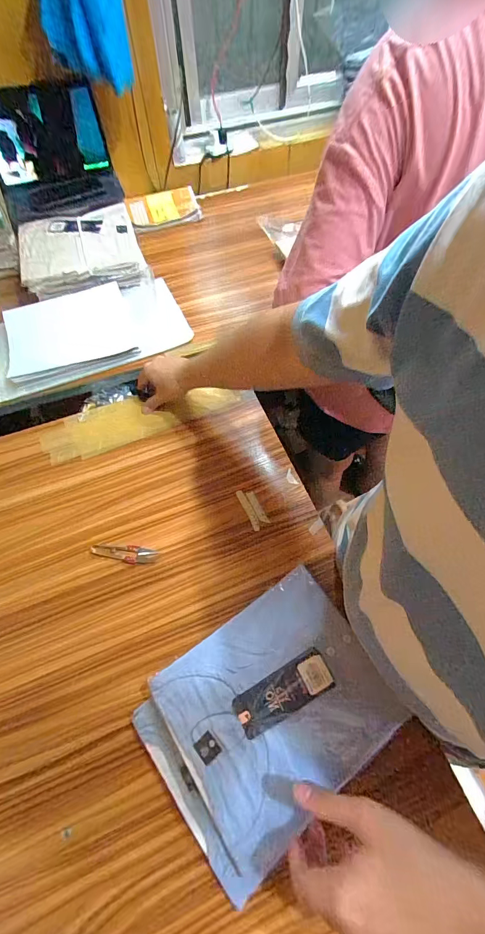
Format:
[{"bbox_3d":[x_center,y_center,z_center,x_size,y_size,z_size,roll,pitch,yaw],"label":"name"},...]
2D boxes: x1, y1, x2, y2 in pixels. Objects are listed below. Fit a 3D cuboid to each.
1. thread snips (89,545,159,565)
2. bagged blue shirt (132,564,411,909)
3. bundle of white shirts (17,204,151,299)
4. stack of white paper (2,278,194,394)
[{"bbox_3d":[-0.186,0.135,0.558,0.103,0.005,0.028,7,62,4],"label":"thread snips"},{"bbox_3d":[0.030,0.292,0.435,0.282,0.050,0.211,-32,66,-15],"label":"bagged blue shirt"},{"bbox_3d":[-0.370,-0.489,0.836,0.264,0.100,0.184,-19,63,-10],"label":"bundle of white shirts"},{"bbox_3d":[-0.314,-0.305,0.777,0.373,0.034,0.224,-20,64,-10],"label":"stack of white paper"}]

